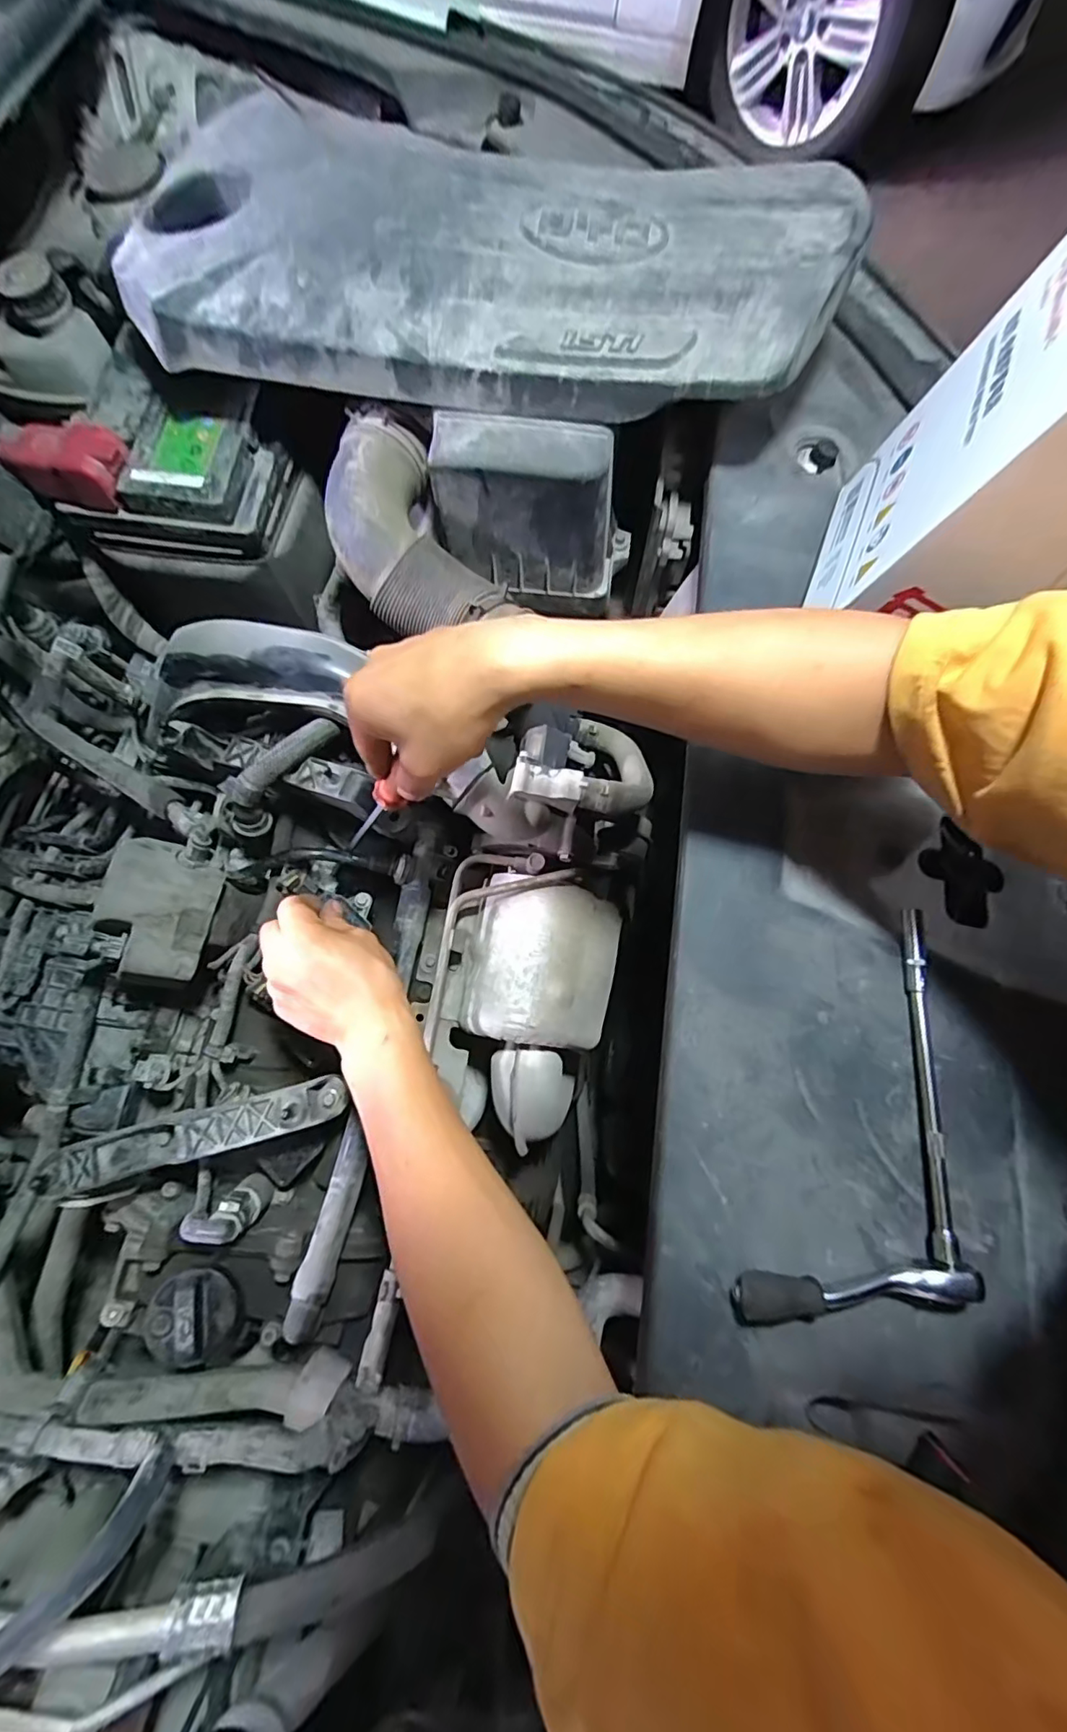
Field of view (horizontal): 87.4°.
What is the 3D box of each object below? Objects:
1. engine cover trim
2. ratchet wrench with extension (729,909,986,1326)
[{"bbox_3d":[-0.029,-0.473,0.429,0.514,0.050,0.257,5,75,1],"label":"engine cover trim"},{"bbox_3d":[0.211,0.156,0.315,0.095,0.025,0.250,32,77,8],"label":"ratchet wrench with extension"}]

